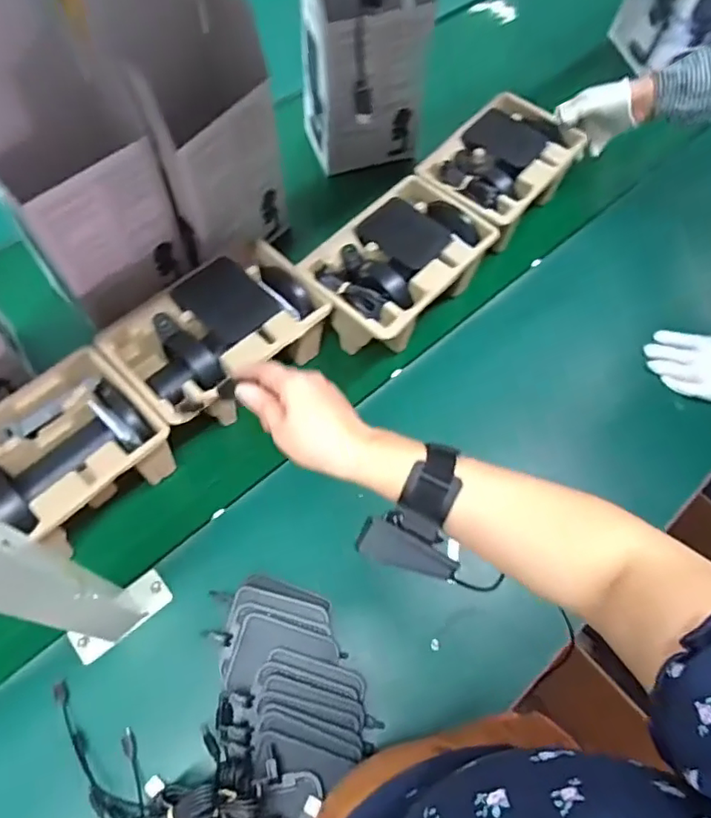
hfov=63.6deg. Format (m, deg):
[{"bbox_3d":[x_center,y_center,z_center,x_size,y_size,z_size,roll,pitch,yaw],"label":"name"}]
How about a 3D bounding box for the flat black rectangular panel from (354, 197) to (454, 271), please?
[{"bbox_3d":[0.064,-0.223,0.728,0.103,0.013,0.082,38,69,16],"label":"flat black rectangular panel"}]

